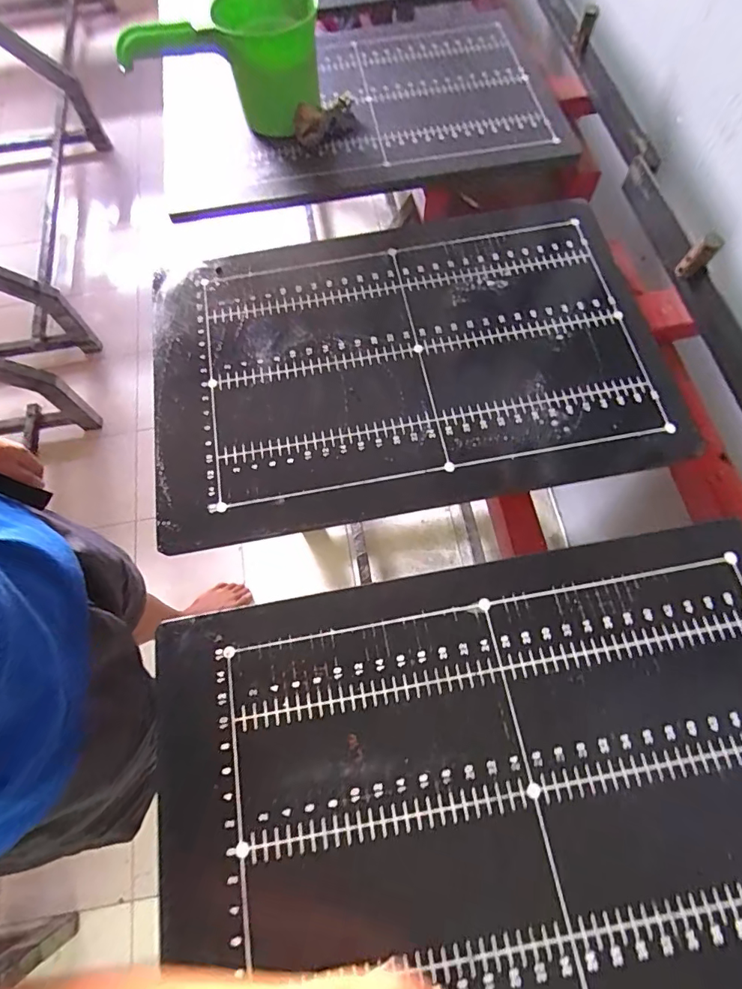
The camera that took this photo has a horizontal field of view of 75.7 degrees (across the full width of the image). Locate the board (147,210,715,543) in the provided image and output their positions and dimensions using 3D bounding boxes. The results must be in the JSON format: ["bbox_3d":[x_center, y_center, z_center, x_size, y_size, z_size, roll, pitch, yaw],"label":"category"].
[{"bbox_3d":[0.035,-0.177,0.578,0.582,0.019,0.394,-11,69,-2],"label":"board"}]

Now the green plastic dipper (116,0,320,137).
[{"bbox_3d":[-0.197,-0.603,0.673,0.251,0.129,0.118,-12,69,-3],"label":"green plastic dipper"}]

